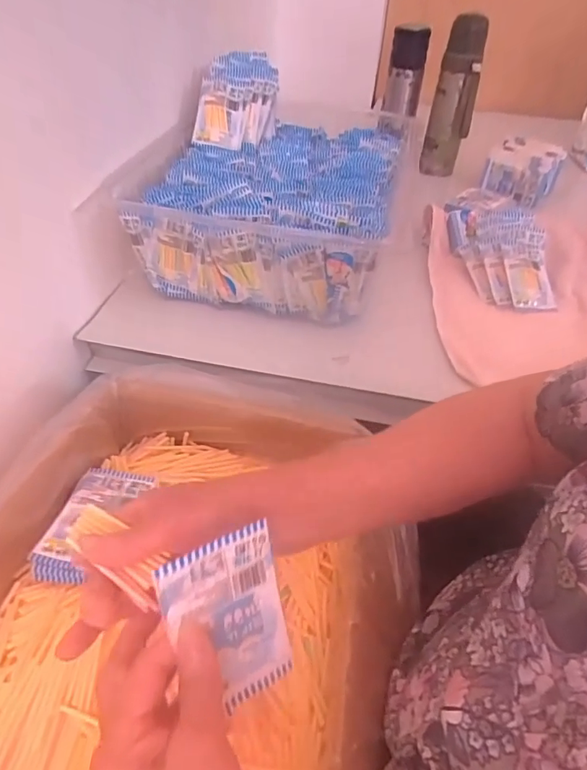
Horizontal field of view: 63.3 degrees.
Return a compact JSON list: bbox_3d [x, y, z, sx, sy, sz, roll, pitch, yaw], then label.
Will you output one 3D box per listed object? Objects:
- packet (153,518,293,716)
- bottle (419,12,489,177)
[{"bbox_3d":[-0.035,0.133,0.267,0.063,0.101,0.006,-17,18,-26],"label":"packet"},{"bbox_3d":[0.291,-0.509,0.863,0.071,0.255,0.078,16,46,10],"label":"bottle"}]

